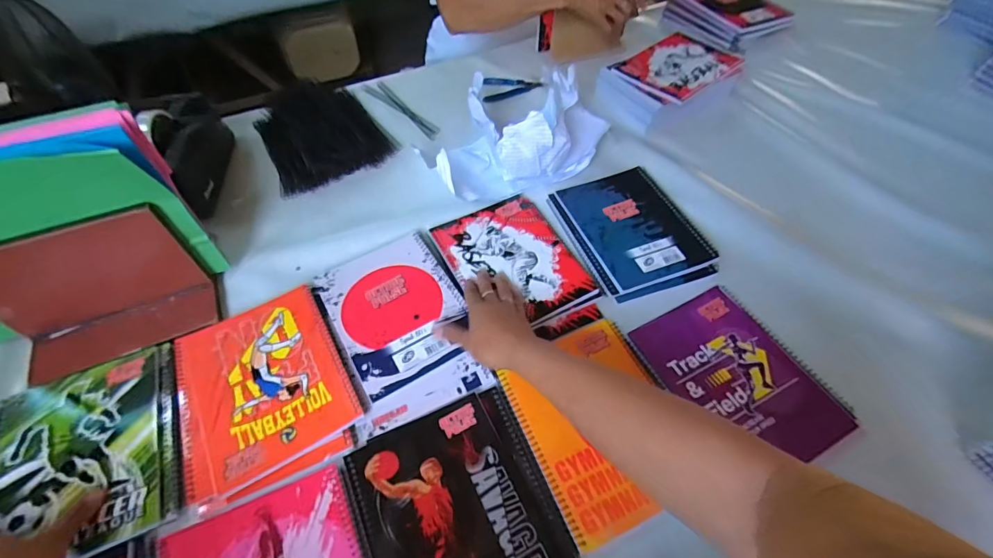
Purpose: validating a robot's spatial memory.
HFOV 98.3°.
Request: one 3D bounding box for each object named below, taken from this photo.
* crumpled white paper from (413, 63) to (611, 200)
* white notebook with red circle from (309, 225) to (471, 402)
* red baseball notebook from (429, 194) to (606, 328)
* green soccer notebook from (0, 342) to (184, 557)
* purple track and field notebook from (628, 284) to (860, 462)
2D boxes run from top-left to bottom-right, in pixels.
[{"bbox_3d":[0.016,-0.242,0.671,0.286,0.095,0.203,-22,57,-15],"label":"crumpled white paper"},{"bbox_3d":[-0.122,0.032,0.527,0.148,0.009,0.196,-27,59,-18],"label":"white notebook with red circle"},{"bbox_3d":[0.023,-0.026,0.574,0.162,0.017,0.196,-23,56,-16],"label":"red baseball notebook"},{"bbox_3d":[-0.406,0.173,0.424,0.162,0.012,0.196,-23,56,-16],"label":"green soccer notebook"},{"bbox_3d":[0.271,0.104,0.475,0.156,0.011,0.195,-25,58,-16],"label":"purple track and field notebook"}]

